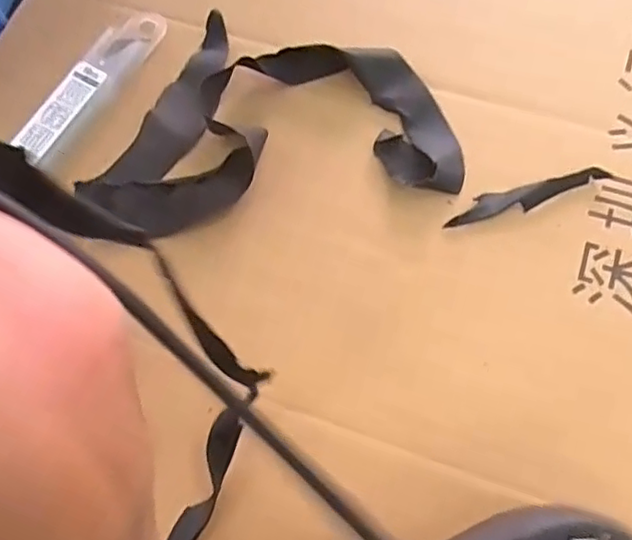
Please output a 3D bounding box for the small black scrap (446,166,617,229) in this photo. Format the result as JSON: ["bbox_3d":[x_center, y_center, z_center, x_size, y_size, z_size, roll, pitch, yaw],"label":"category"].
[{"bbox_3d":[0.097,-0.034,0.289,0.077,0.006,0.011,-13,70,-3],"label":"small black scrap"}]

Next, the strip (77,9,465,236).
[{"bbox_3d":[-0.023,-0.079,0.306,0.171,0.012,0.115,-6,69,-1],"label":"strip"}]

